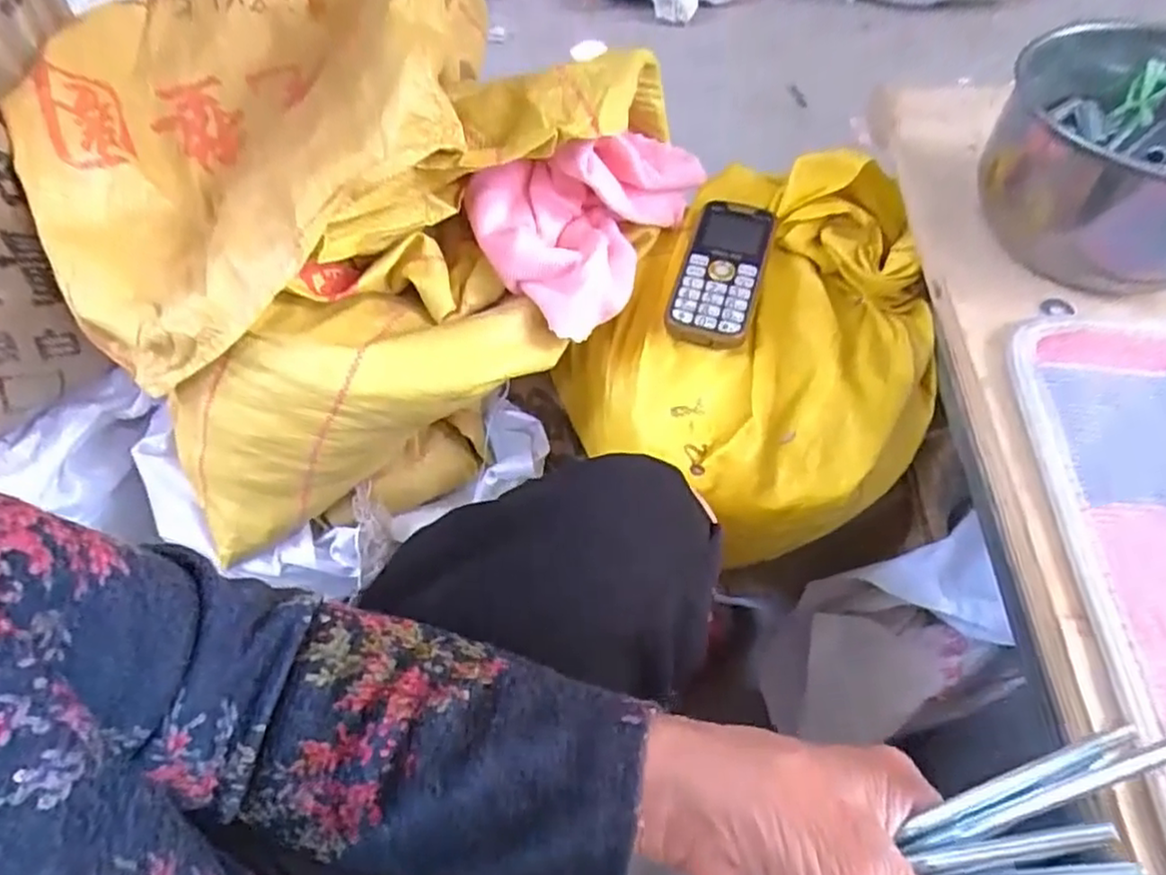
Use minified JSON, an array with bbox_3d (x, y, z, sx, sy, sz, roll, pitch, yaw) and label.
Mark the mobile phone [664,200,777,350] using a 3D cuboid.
[{"bbox_3d":[0.104,-0.126,0.506,0.060,0.015,0.139,16,63,9],"label":"mobile phone"}]

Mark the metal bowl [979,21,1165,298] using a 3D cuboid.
[{"bbox_3d":[0.350,-0.183,0.425,0.158,0.092,0.163,-1,55,2],"label":"metal bowl"}]

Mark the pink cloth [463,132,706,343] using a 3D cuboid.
[{"bbox_3d":[-0.004,-0.176,0.499,0.124,0.082,0.191,24,61,17],"label":"pink cloth"}]

